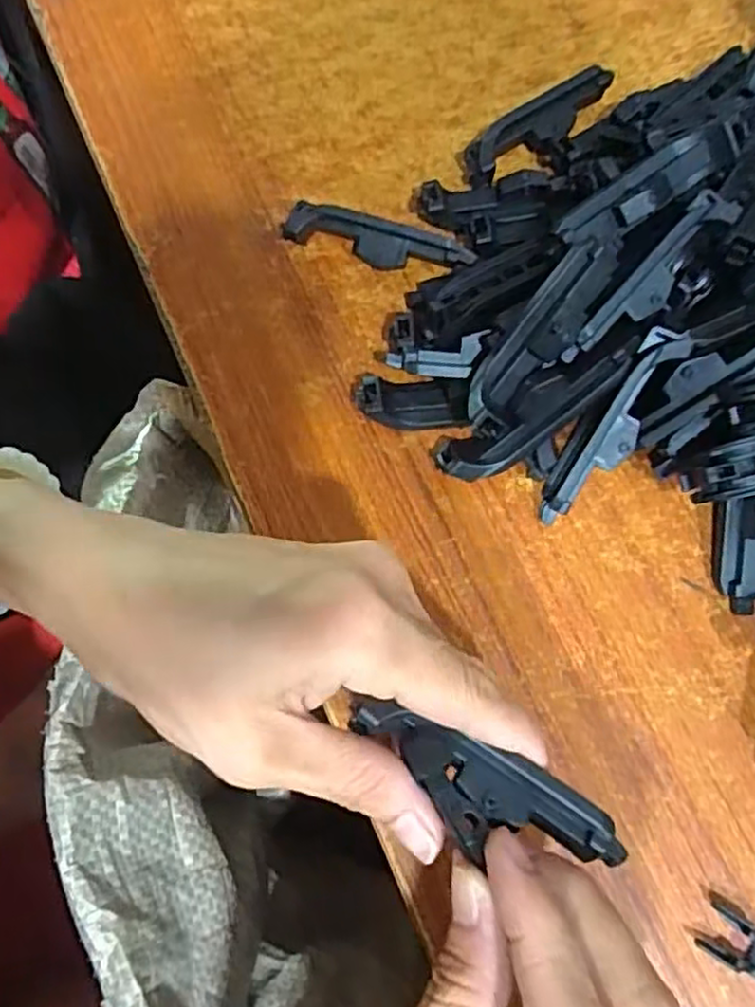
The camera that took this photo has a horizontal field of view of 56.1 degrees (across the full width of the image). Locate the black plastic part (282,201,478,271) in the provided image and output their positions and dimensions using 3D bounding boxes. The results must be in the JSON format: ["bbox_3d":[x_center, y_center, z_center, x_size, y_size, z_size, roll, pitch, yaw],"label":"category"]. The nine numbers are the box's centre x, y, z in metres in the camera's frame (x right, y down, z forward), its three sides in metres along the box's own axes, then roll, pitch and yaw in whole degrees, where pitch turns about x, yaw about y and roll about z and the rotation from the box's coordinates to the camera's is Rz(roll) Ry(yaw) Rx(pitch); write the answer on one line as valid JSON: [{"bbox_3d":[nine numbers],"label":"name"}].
[{"bbox_3d":[0.000,-0.103,0.281,0.075,0.020,0.012,15,73,7],"label":"black plastic part"}]

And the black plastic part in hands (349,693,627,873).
[{"bbox_3d":[0.026,0.074,0.177,0.073,0.008,0.024,25,74,4],"label":"black plastic part in hands"}]

